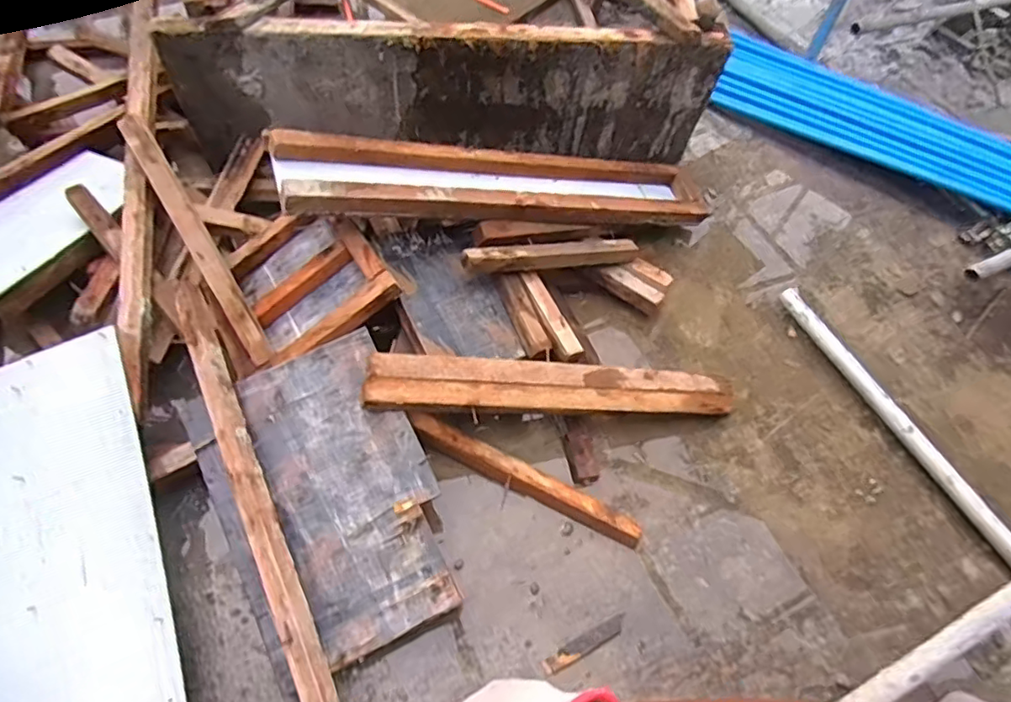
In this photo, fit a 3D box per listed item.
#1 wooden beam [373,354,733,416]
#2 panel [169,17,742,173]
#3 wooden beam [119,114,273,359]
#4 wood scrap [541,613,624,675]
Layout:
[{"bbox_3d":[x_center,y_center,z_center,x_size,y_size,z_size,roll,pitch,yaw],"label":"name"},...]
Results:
[{"bbox_3d":[0.144,0.082,1.375,0.906,0.053,0.110,4,58,-20],"label":"wooden beam"},{"bbox_3d":[-0.125,-0.686,1.635,1.428,0.404,0.065,-3,58,-7],"label":"panel"},{"bbox_3d":[-0.699,-0.257,1.369,0.066,0.043,0.660,-29,83,-19],"label":"wooden beam"},{"bbox_3d":[0.164,0.594,1.226,0.193,0.015,0.036,-22,62,-18],"label":"wood scrap"}]

